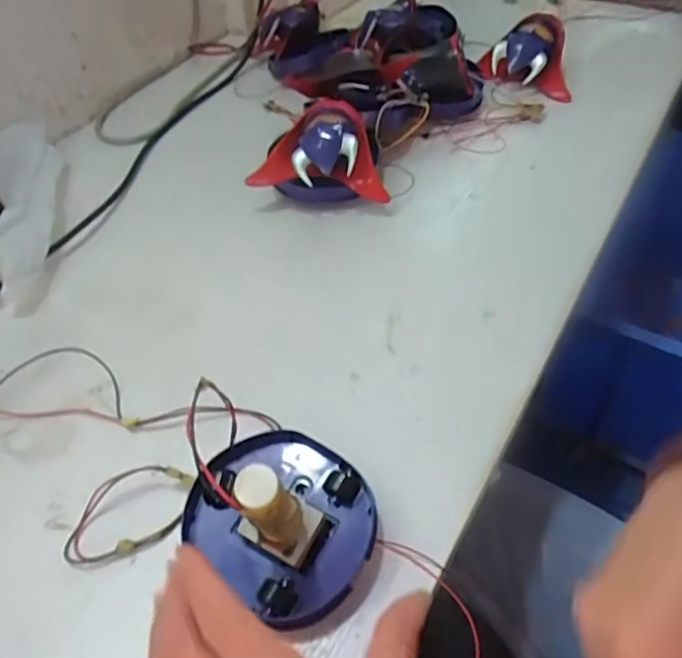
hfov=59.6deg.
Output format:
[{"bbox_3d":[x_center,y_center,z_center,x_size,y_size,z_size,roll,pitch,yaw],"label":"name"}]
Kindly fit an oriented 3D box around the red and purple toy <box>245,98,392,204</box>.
[{"bbox_3d":[-0.013,-0.166,0.577,0.128,0.071,0.091,11,51,11],"label":"red and purple toy"}]

